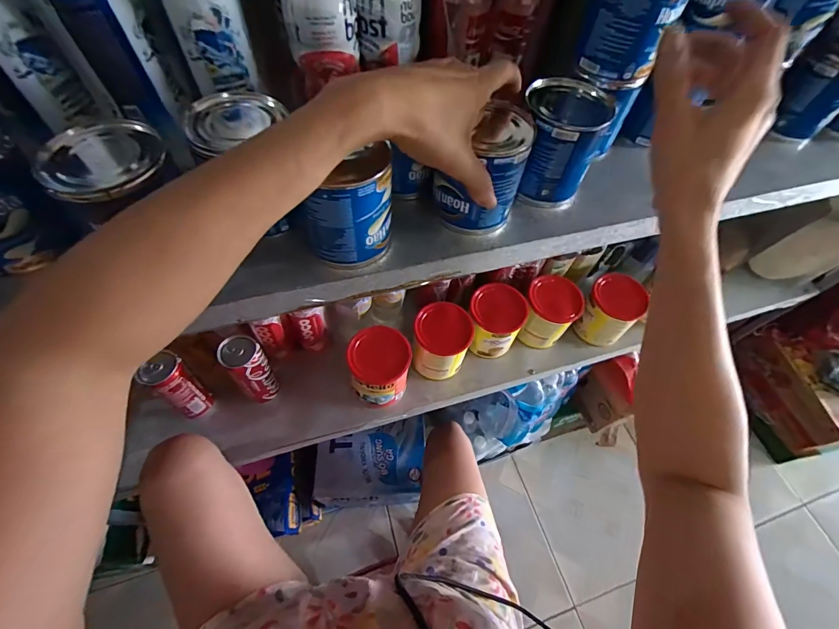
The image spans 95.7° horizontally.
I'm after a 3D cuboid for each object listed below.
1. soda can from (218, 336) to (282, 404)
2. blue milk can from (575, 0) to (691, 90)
[{"bbox_3d":[-0.262,0.086,0.598,0.056,0.135,0.057,-34,66,-21],"label":"soda can"},{"bbox_3d":[0.177,-0.249,0.319,0.070,0.087,0.064,26,61,12],"label":"blue milk can"}]

